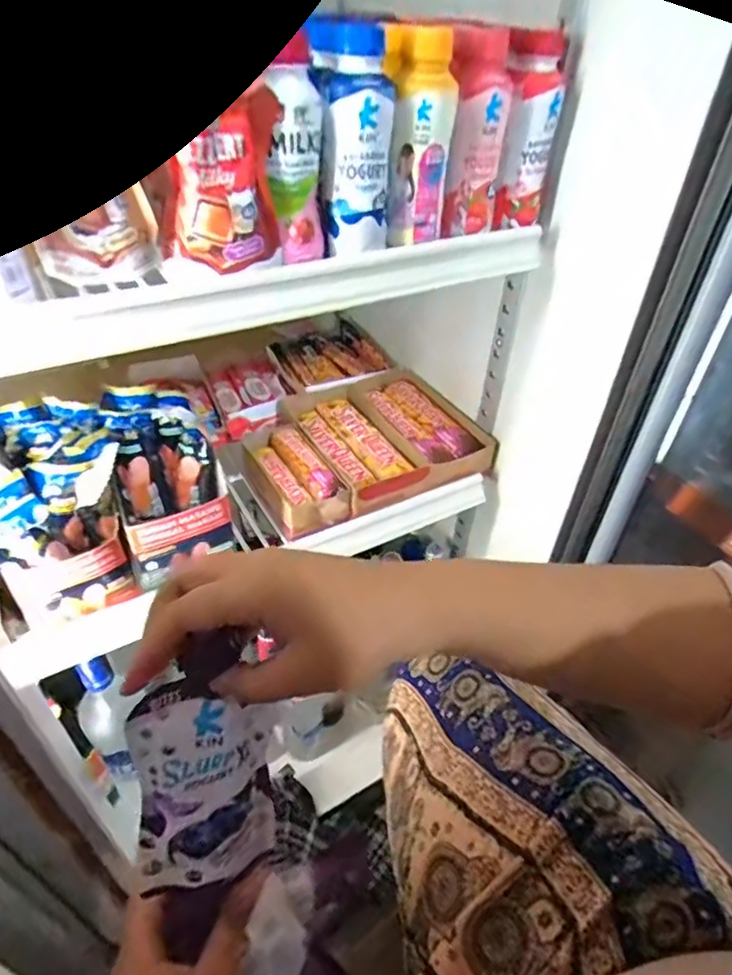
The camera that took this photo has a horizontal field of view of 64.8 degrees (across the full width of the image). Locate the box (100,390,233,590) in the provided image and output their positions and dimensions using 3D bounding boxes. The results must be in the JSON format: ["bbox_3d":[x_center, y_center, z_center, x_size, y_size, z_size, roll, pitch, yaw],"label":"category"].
[{"bbox_3d":[-0.185,-0.007,0.538,0.090,0.117,0.146,-15,45,-21],"label":"box"}]

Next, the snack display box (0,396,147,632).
[{"bbox_3d":[-0.272,0.018,0.500,0.116,0.126,0.145,-17,46,-24],"label":"snack display box"}]

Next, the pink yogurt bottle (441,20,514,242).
[{"bbox_3d":[0.081,-0.261,0.432,0.048,0.127,0.037,10,42,6],"label":"pink yogurt bottle"}]

